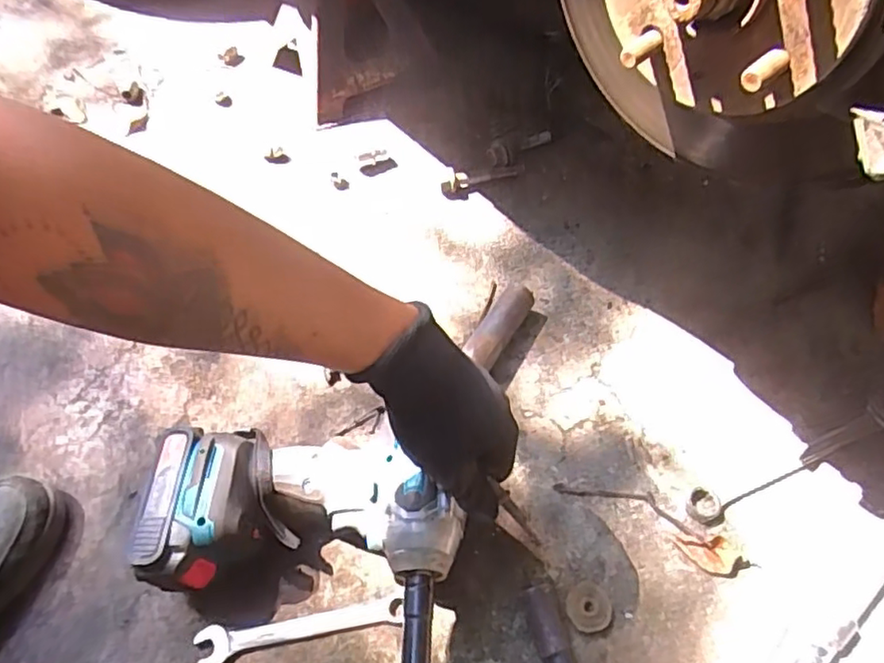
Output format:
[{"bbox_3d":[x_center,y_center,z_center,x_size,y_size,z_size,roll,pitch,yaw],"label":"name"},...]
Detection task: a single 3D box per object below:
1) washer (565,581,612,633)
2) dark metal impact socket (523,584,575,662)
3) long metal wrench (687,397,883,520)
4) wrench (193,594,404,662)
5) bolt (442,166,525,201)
[{"bbox_3d":[0.113,0.213,0.491,0.034,0.009,0.036,0,58,1],"label":"washer"},{"bbox_3d":[0.086,0.235,0.464,0.028,0.026,0.093,-17,71,-9],"label":"dark metal impact socket"},{"bbox_3d":[0.313,0.107,0.553,0.228,0.010,0.027,-22,60,-12],"label":"long metal wrench"},{"bbox_3d":[-0.107,0.227,0.484,0.153,0.006,0.024,-9,58,-4],"label":"wrench"},{"bbox_3d":[0.050,-0.173,0.731,0.098,0.019,0.023,-14,58,-8],"label":"bolt"}]

